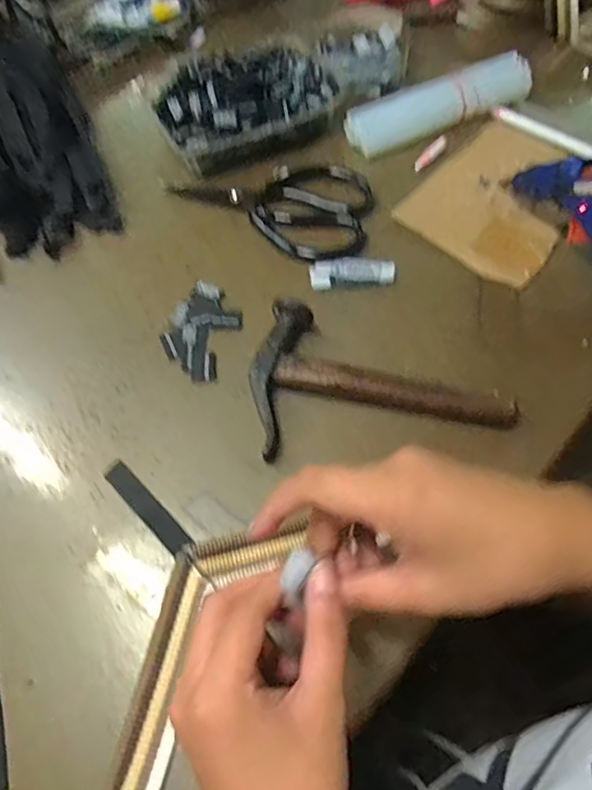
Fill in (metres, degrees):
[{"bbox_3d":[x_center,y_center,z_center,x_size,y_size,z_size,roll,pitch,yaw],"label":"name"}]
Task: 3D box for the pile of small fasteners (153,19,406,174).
[{"bbox_3d":[-0.004,-0.297,0.545,0.272,0.038,0.126,-31,66,-14],"label":"pile of small fasteners"}]

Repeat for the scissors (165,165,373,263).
[{"bbox_3d":[-0.021,-0.165,0.496,0.168,0.017,0.092,9,63,5],"label":"scissors"}]

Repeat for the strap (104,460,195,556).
[{"bbox_3d":[-0.099,0.075,0.379,0.015,0.004,0.080,-42,69,-18],"label":"strap"}]

